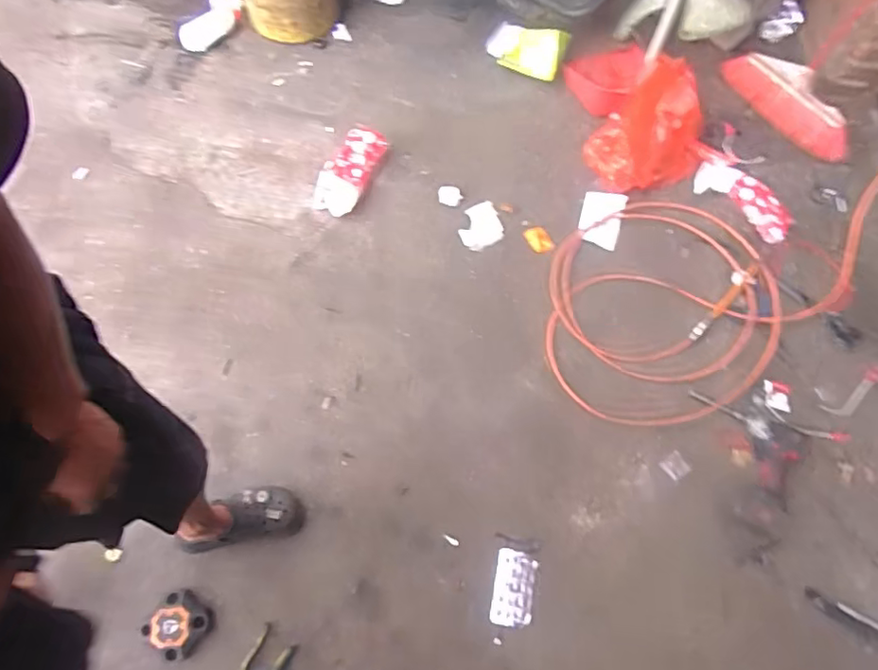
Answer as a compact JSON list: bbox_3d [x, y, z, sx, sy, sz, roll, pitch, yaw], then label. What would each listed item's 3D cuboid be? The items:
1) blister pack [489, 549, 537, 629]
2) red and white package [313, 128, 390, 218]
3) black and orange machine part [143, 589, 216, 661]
[{"bbox_3d":[0.152,0.513,1.161,0.081,0.014,0.139,11,69,1],"label":"blister pack"},{"bbox_3d":[-0.232,-0.437,1.520,0.129,0.053,0.281,25,70,6],"label":"red and white package"},{"bbox_3d":[-0.498,0.558,1.091,0.105,0.054,0.122,33,71,12],"label":"black and orange machine part"}]

